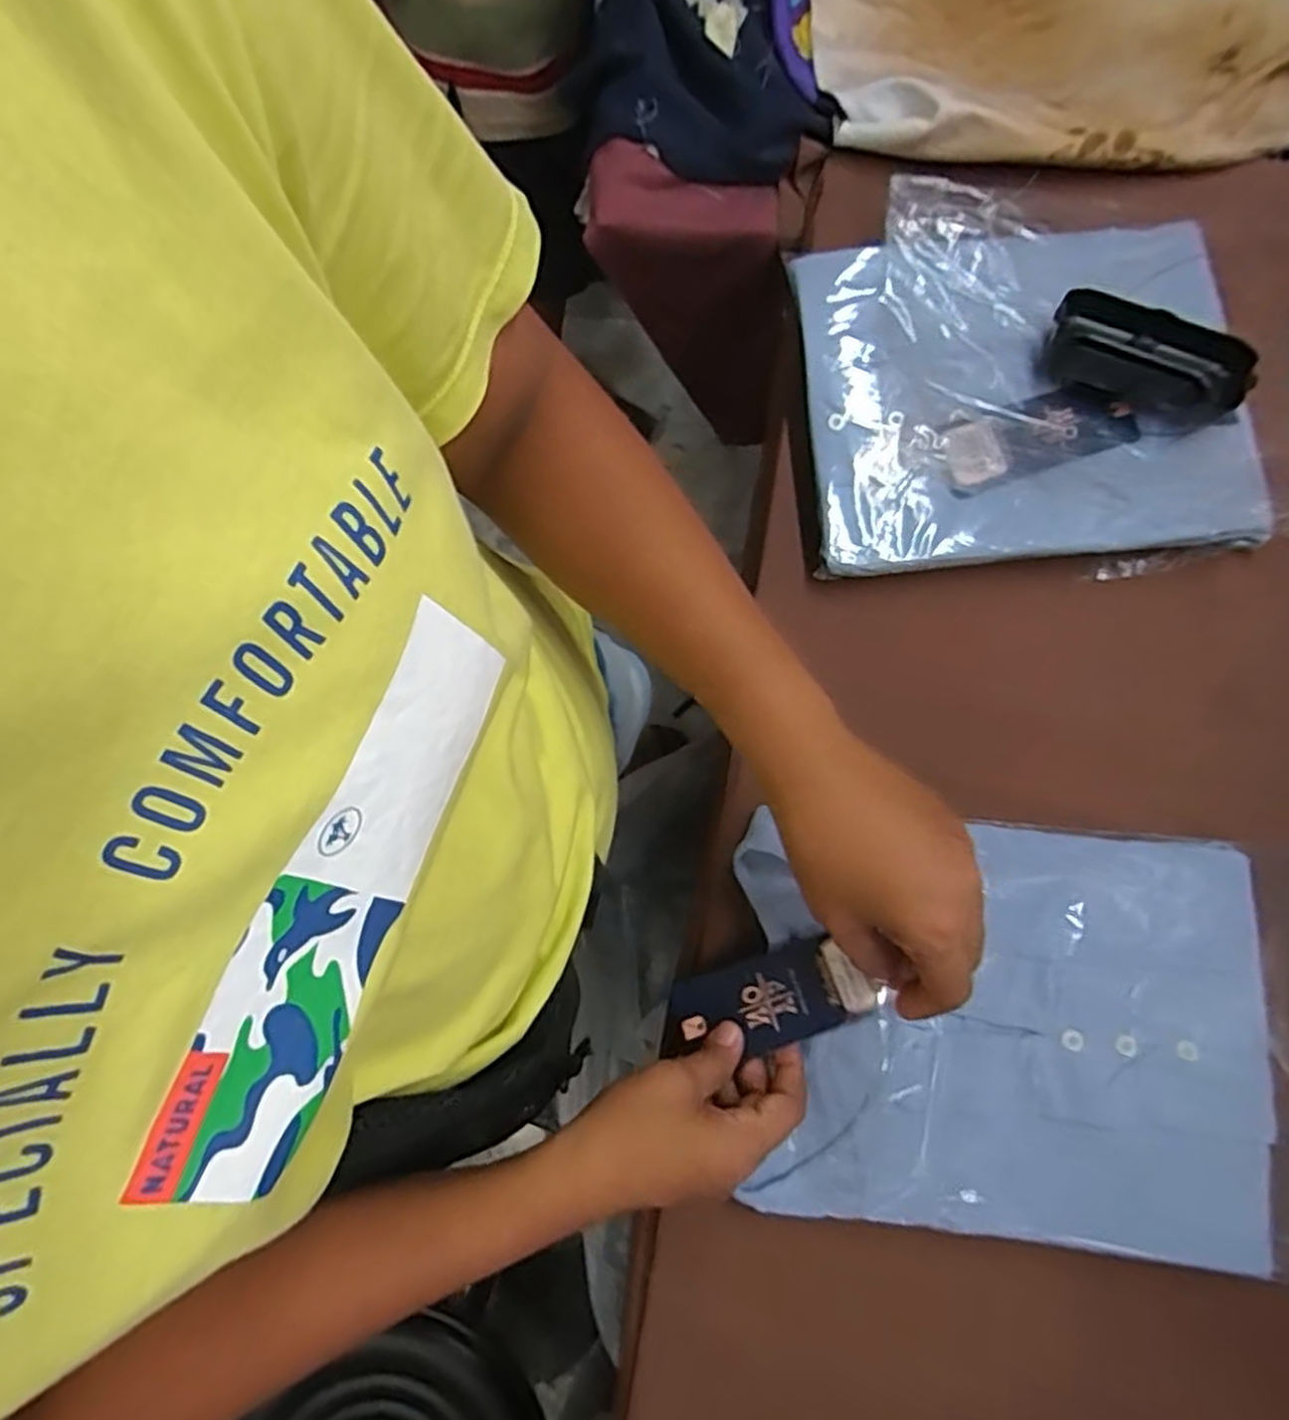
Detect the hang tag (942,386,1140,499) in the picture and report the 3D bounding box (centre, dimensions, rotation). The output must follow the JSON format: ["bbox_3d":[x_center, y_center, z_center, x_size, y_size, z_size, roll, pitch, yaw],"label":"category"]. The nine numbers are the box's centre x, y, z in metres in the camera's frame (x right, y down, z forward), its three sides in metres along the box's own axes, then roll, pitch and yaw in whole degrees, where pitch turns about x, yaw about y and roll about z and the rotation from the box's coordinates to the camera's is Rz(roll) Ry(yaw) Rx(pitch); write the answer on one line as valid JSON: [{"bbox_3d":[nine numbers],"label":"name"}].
[{"bbox_3d":[0.236,-0.164,0.461,0.119,0.010,0.048,-21,77,-8],"label":"hang tag"}]

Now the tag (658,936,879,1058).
[{"bbox_3d":[0.061,0.155,0.401,0.112,0.006,0.043,-23,68,14],"label":"tag"}]

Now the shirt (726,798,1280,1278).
[{"bbox_3d":[0.187,0.169,0.401,0.267,0.025,0.206,5,79,2],"label":"shirt"}]

